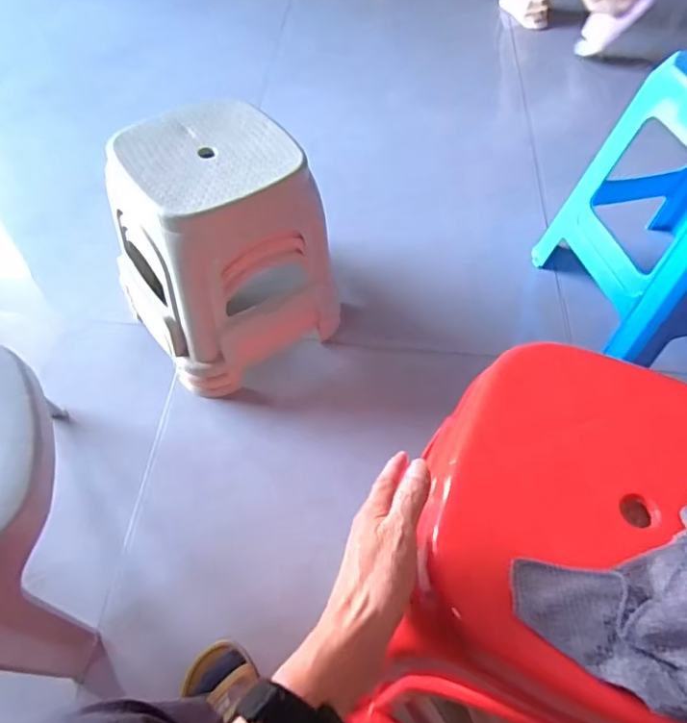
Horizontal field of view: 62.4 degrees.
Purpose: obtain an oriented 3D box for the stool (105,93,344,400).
[{"bbox_3d":[-0.203,-0.188,0.937,0.277,0.319,0.276,-30,62,-22],"label":"stool"}]

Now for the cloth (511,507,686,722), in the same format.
[{"bbox_3d":[0.218,0.165,0.384,0.167,0.033,0.124,-21,59,-17],"label":"cloth"}]

